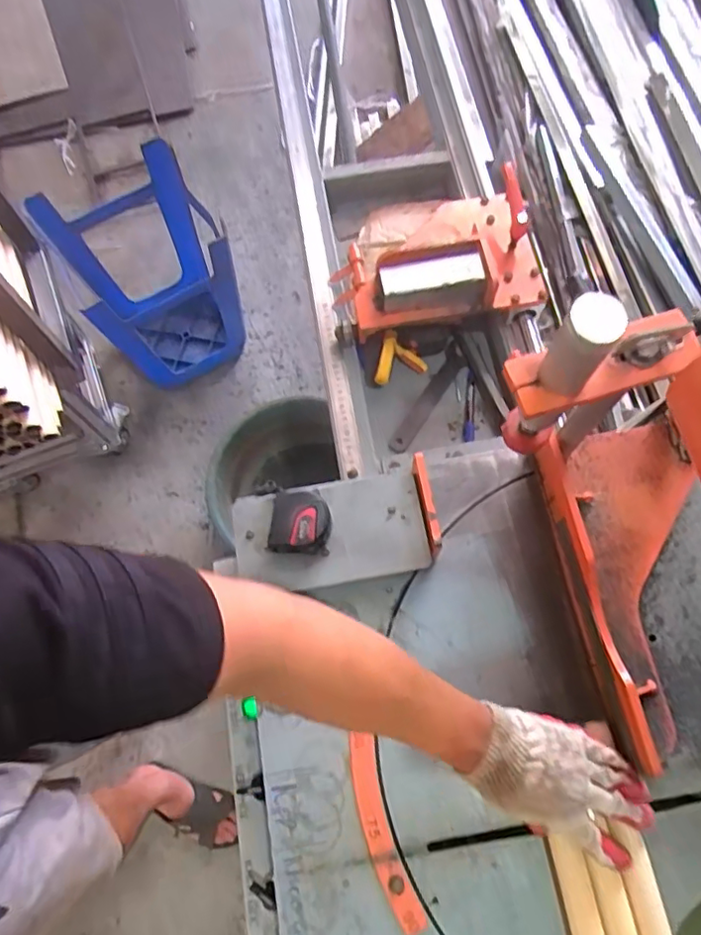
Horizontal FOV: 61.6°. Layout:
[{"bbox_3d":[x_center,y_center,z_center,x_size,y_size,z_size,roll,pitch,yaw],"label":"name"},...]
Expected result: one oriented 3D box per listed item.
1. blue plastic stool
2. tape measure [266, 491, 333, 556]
[{"bbox_3d":[-0.459,-0.436,1.408,0.320,0.422,0.360,-28,72,-9],"label":"blue plastic stool"},{"bbox_3d":[-0.052,0.057,0.618,0.062,0.034,0.064,2,70,2],"label":"tape measure"}]

